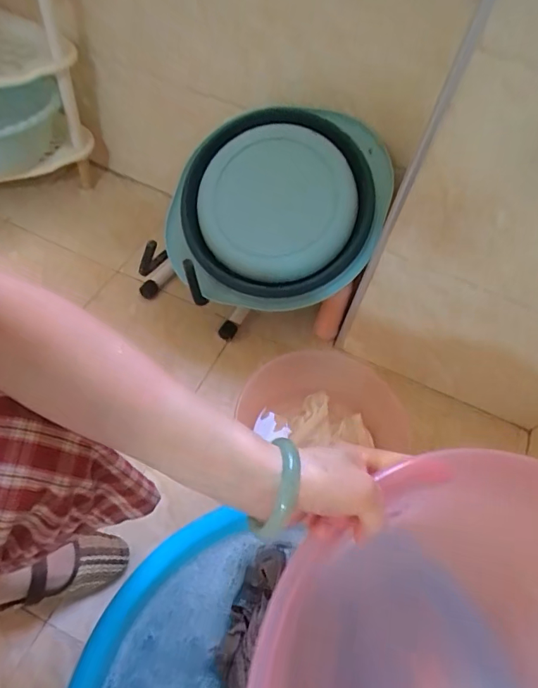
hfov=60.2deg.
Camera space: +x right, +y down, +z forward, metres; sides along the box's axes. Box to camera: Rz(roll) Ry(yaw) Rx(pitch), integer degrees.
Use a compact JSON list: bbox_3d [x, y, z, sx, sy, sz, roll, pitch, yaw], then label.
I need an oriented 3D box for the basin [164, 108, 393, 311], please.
[{"bbox_3d":[0.008,-0.238,0.814,0.363,0.058,0.358,13,93,6],"label":"basin"}]

